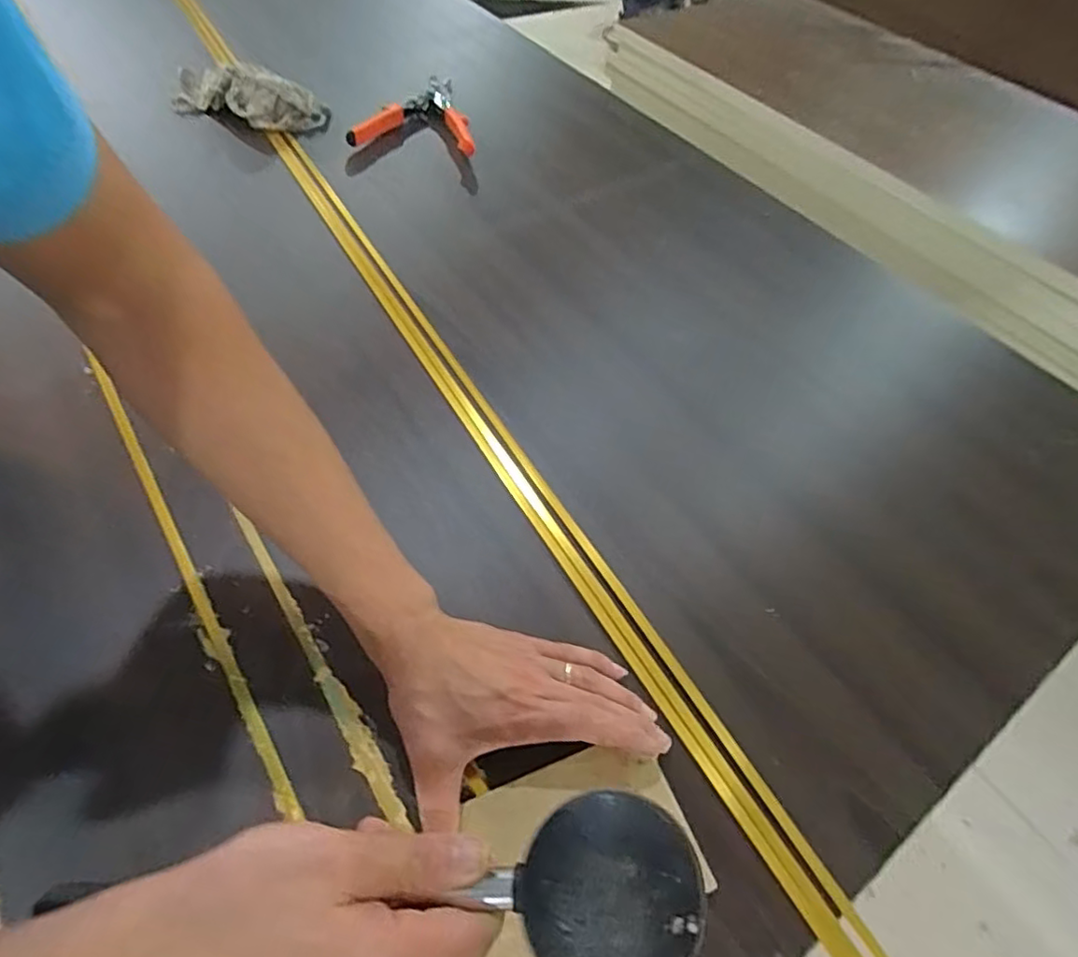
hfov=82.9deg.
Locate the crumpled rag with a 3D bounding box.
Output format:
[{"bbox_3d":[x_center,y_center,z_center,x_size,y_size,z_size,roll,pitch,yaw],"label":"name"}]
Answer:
[{"bbox_3d":[-0.408,-0.536,0.848,0.228,0.047,0.100,16,56,6],"label":"crumpled rag"}]

